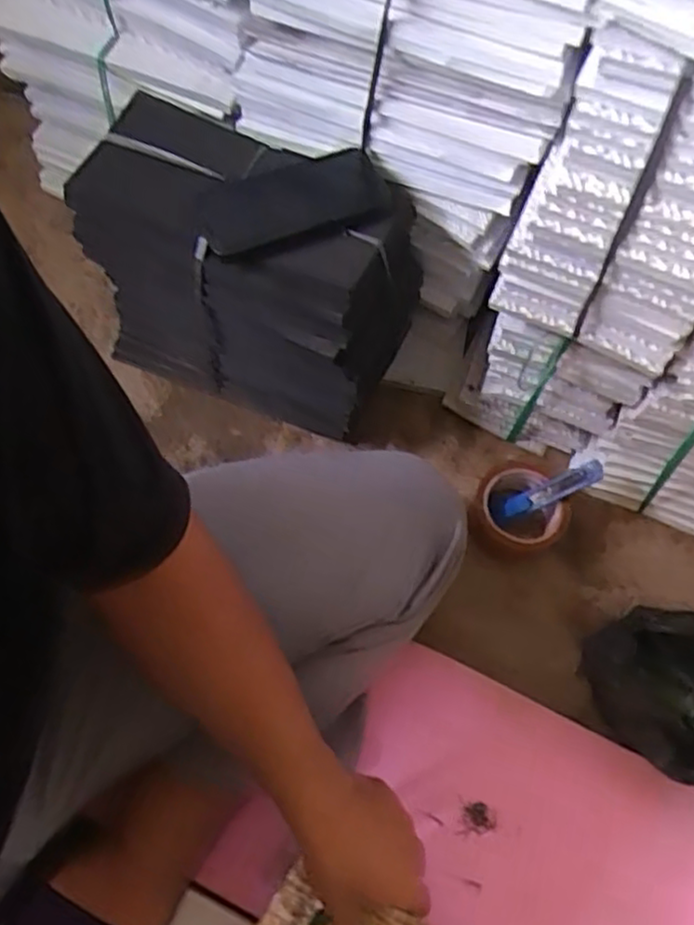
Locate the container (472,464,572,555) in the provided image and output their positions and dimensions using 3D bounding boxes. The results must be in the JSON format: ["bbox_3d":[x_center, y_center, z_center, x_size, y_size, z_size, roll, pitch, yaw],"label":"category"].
[{"bbox_3d":[0.183,0.056,0.780,0.095,0.061,0.097,1,64,-2],"label":"container"}]

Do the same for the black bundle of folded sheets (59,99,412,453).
[{"bbox_3d":[-0.089,-0.187,0.734,0.303,0.222,0.172,21,65,7],"label":"black bundle of folded sheets"}]

